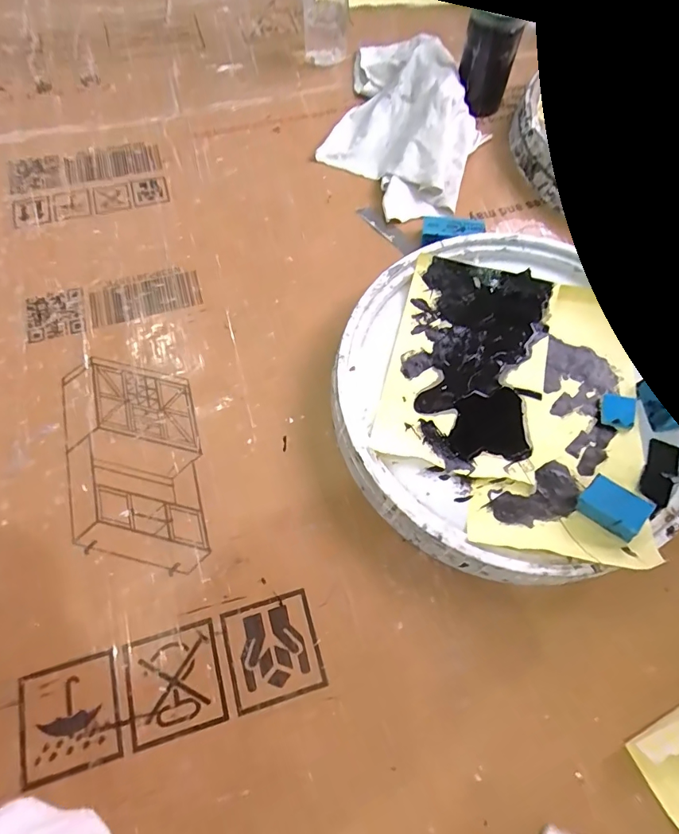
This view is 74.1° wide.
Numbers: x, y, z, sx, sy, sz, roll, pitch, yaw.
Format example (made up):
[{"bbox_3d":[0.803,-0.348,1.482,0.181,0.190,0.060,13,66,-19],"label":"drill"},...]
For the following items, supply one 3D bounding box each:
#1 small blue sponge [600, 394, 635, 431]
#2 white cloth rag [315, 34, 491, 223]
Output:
[{"bbox_3d":[0.219,-0.004,0.355,0.023,0.006,0.027,3,74,29],"label":"small blue sponge"},{"bbox_3d":[0.070,-0.319,0.482,0.153,0.049,0.237,16,69,6],"label":"white cloth rag"}]

